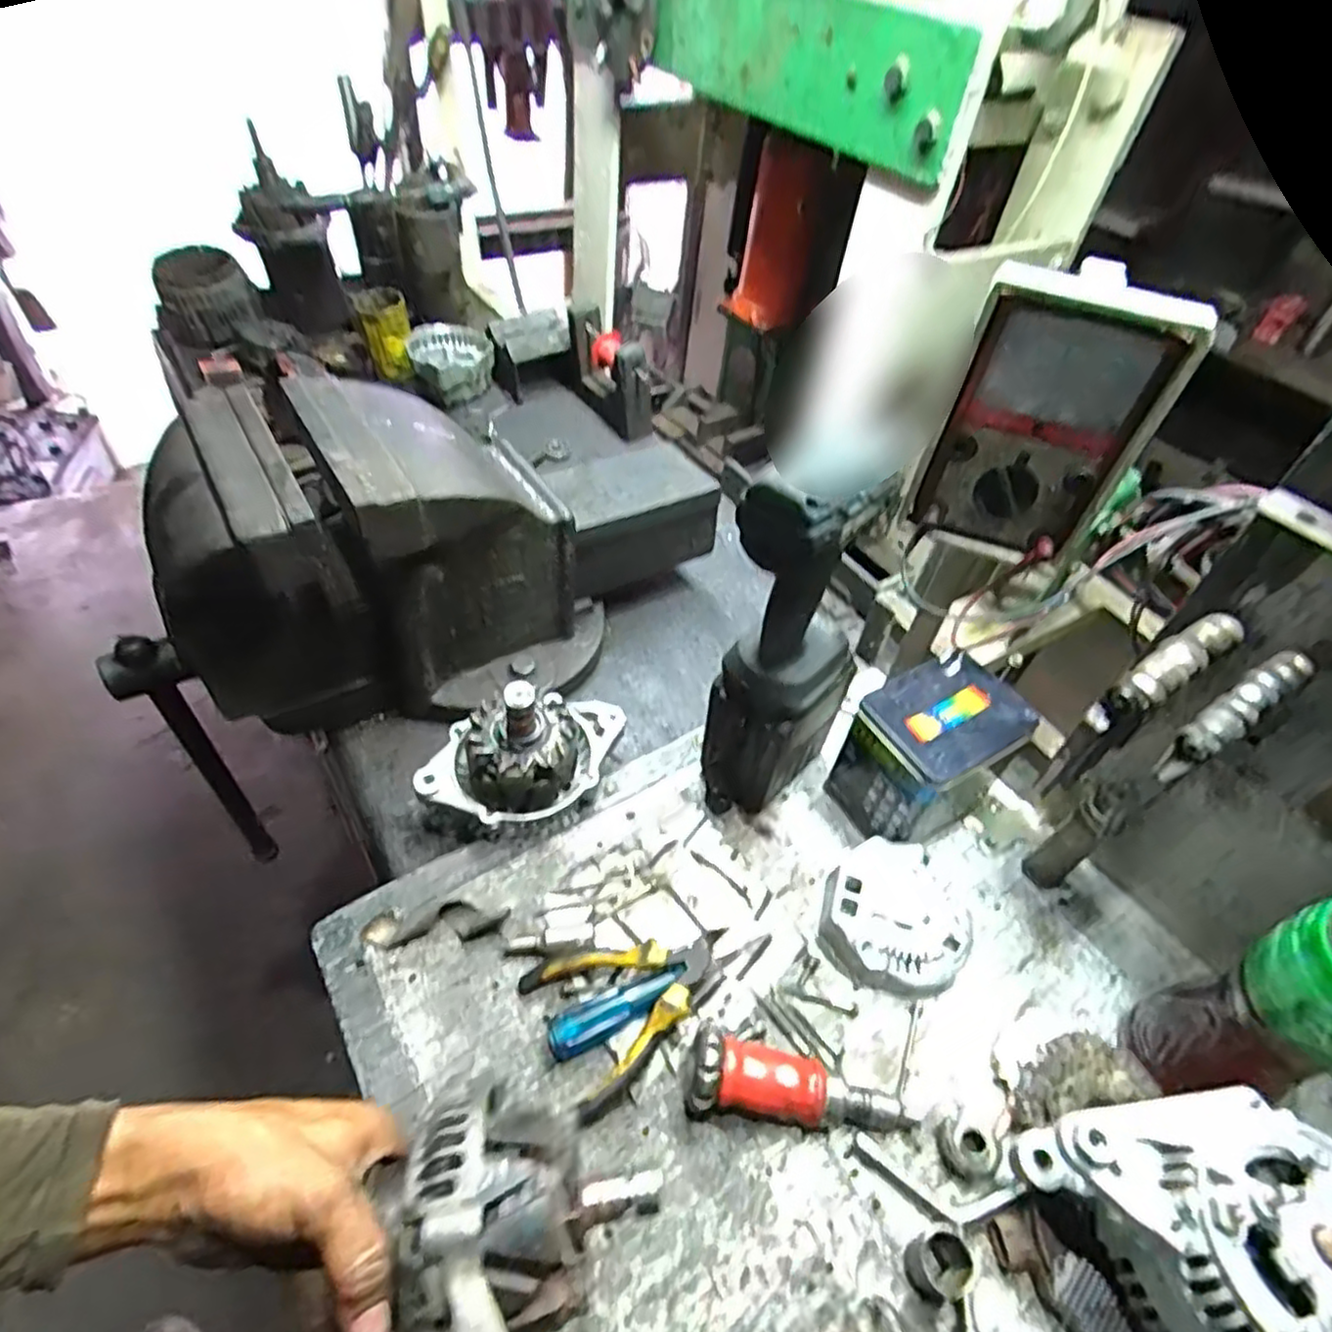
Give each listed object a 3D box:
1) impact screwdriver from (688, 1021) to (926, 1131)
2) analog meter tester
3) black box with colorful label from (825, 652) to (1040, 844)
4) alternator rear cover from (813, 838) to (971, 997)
[{"bbox_3d":[0.089,0.275,0.465,0.149,0.049,0.040,7,49,1],"label":"impact screwdriver"},{"bbox_3d":[0.241,-0.146,0.470,0.121,0.190,0.043,15,48,7],"label":"analog meter tester"},{"bbox_3d":[0.222,0.076,0.607,0.128,0.124,0.094,-21,54,-22],"label":"black box with colorful label"},{"bbox_3d":[0.179,0.194,0.556,0.113,0.034,0.113,13,49,6],"label":"alternator rear cover"}]

